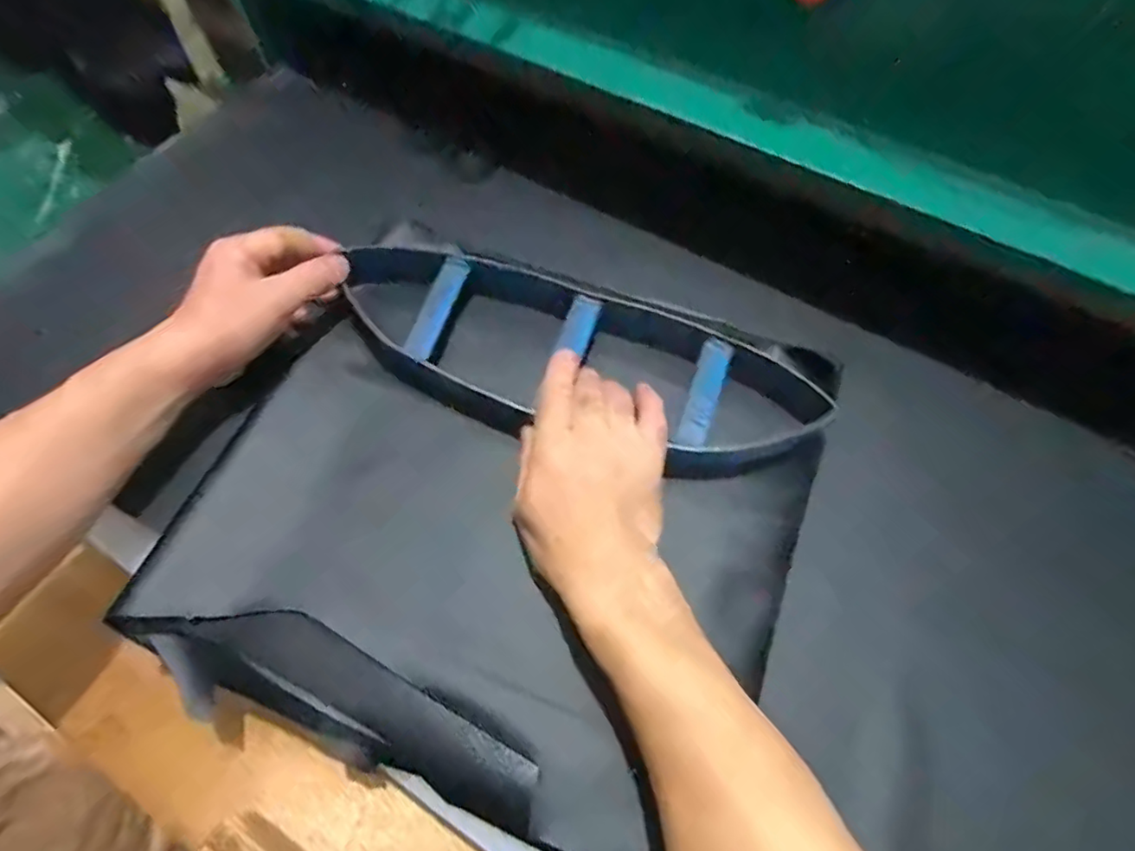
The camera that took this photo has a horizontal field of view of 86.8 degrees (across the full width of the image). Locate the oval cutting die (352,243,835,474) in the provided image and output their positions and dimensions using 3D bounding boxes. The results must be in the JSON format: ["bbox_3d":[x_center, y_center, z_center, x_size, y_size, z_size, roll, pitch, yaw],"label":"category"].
[{"bbox_3d":[-0.001,-0.046,0.416,0.347,0.027,0.118,17,65,9],"label":"oval cutting die"}]

